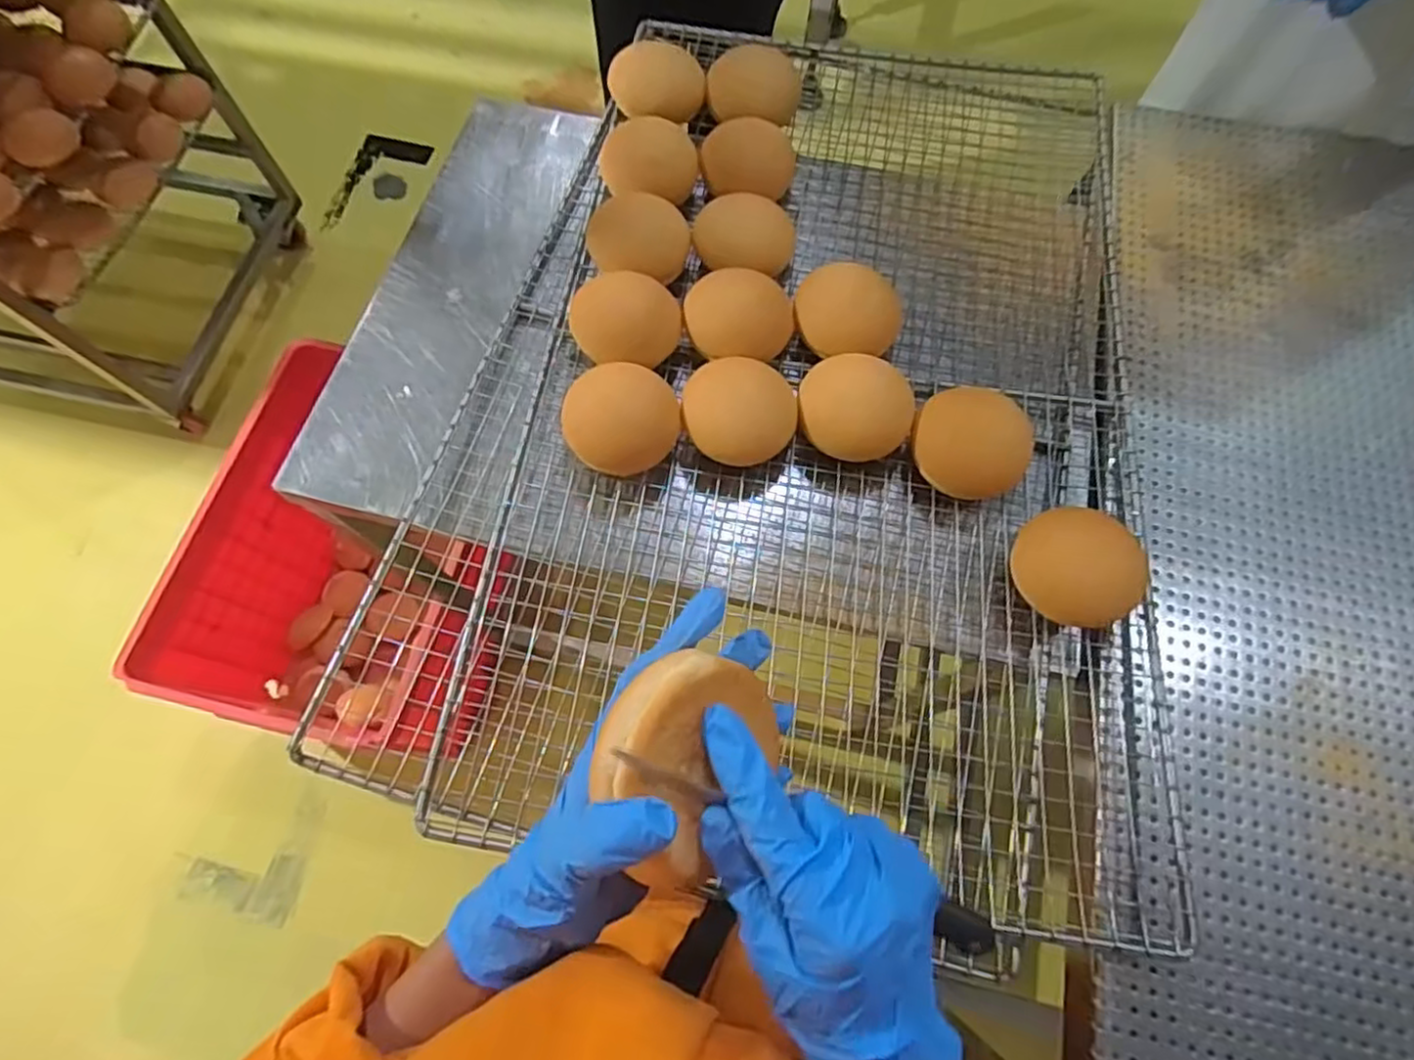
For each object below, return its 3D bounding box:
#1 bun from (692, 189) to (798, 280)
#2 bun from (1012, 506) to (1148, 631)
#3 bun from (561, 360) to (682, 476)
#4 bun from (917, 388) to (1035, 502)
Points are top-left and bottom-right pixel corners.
[{"bbox_3d":[0.035,-0.283,0.672,0.099,0.056,0.076,8,70,1],"label":"bun"},{"bbox_3d":[0.293,0.032,0.551,0.093,0.052,0.085,1,70,-2],"label":"bun"},{"bbox_3d":[-0.072,-0.091,0.599,0.093,0.065,0.086,3,70,-1],"label":"bun"},{"bbox_3d":[0.227,-0.071,0.597,0.093,0.060,0.088,6,70,0],"label":"bun"}]

